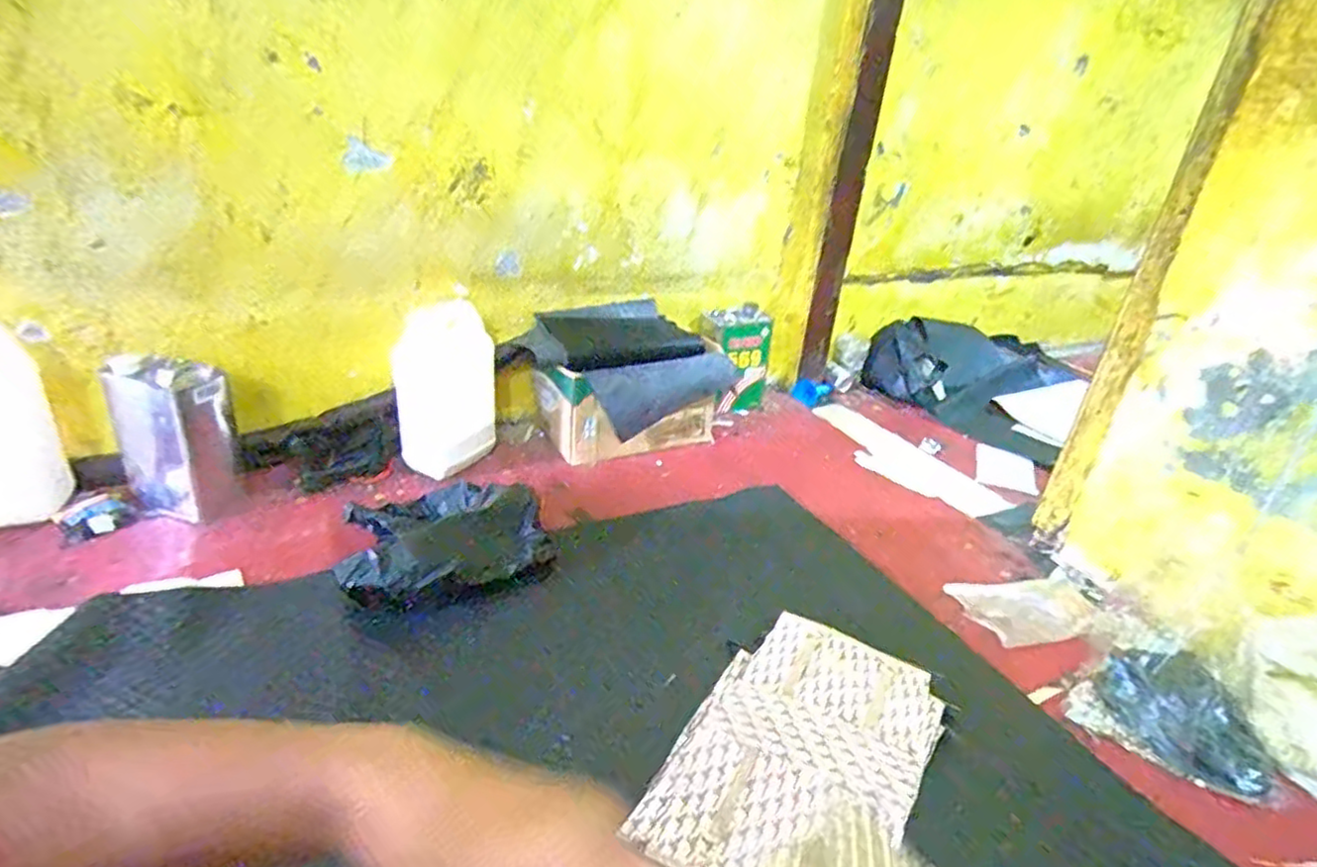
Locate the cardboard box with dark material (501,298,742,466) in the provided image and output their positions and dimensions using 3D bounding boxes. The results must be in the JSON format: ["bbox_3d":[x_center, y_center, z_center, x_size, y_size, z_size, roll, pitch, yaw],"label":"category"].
[{"bbox_3d":[-0.063,-0.134,1.556,0.488,0.265,0.250,-9,31,-27],"label":"cardboard box with dark material"}]

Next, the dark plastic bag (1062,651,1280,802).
[{"bbox_3d":[0.692,0.374,0.892,0.235,0.111,0.097,20,31,26],"label":"dark plastic bag"}]

